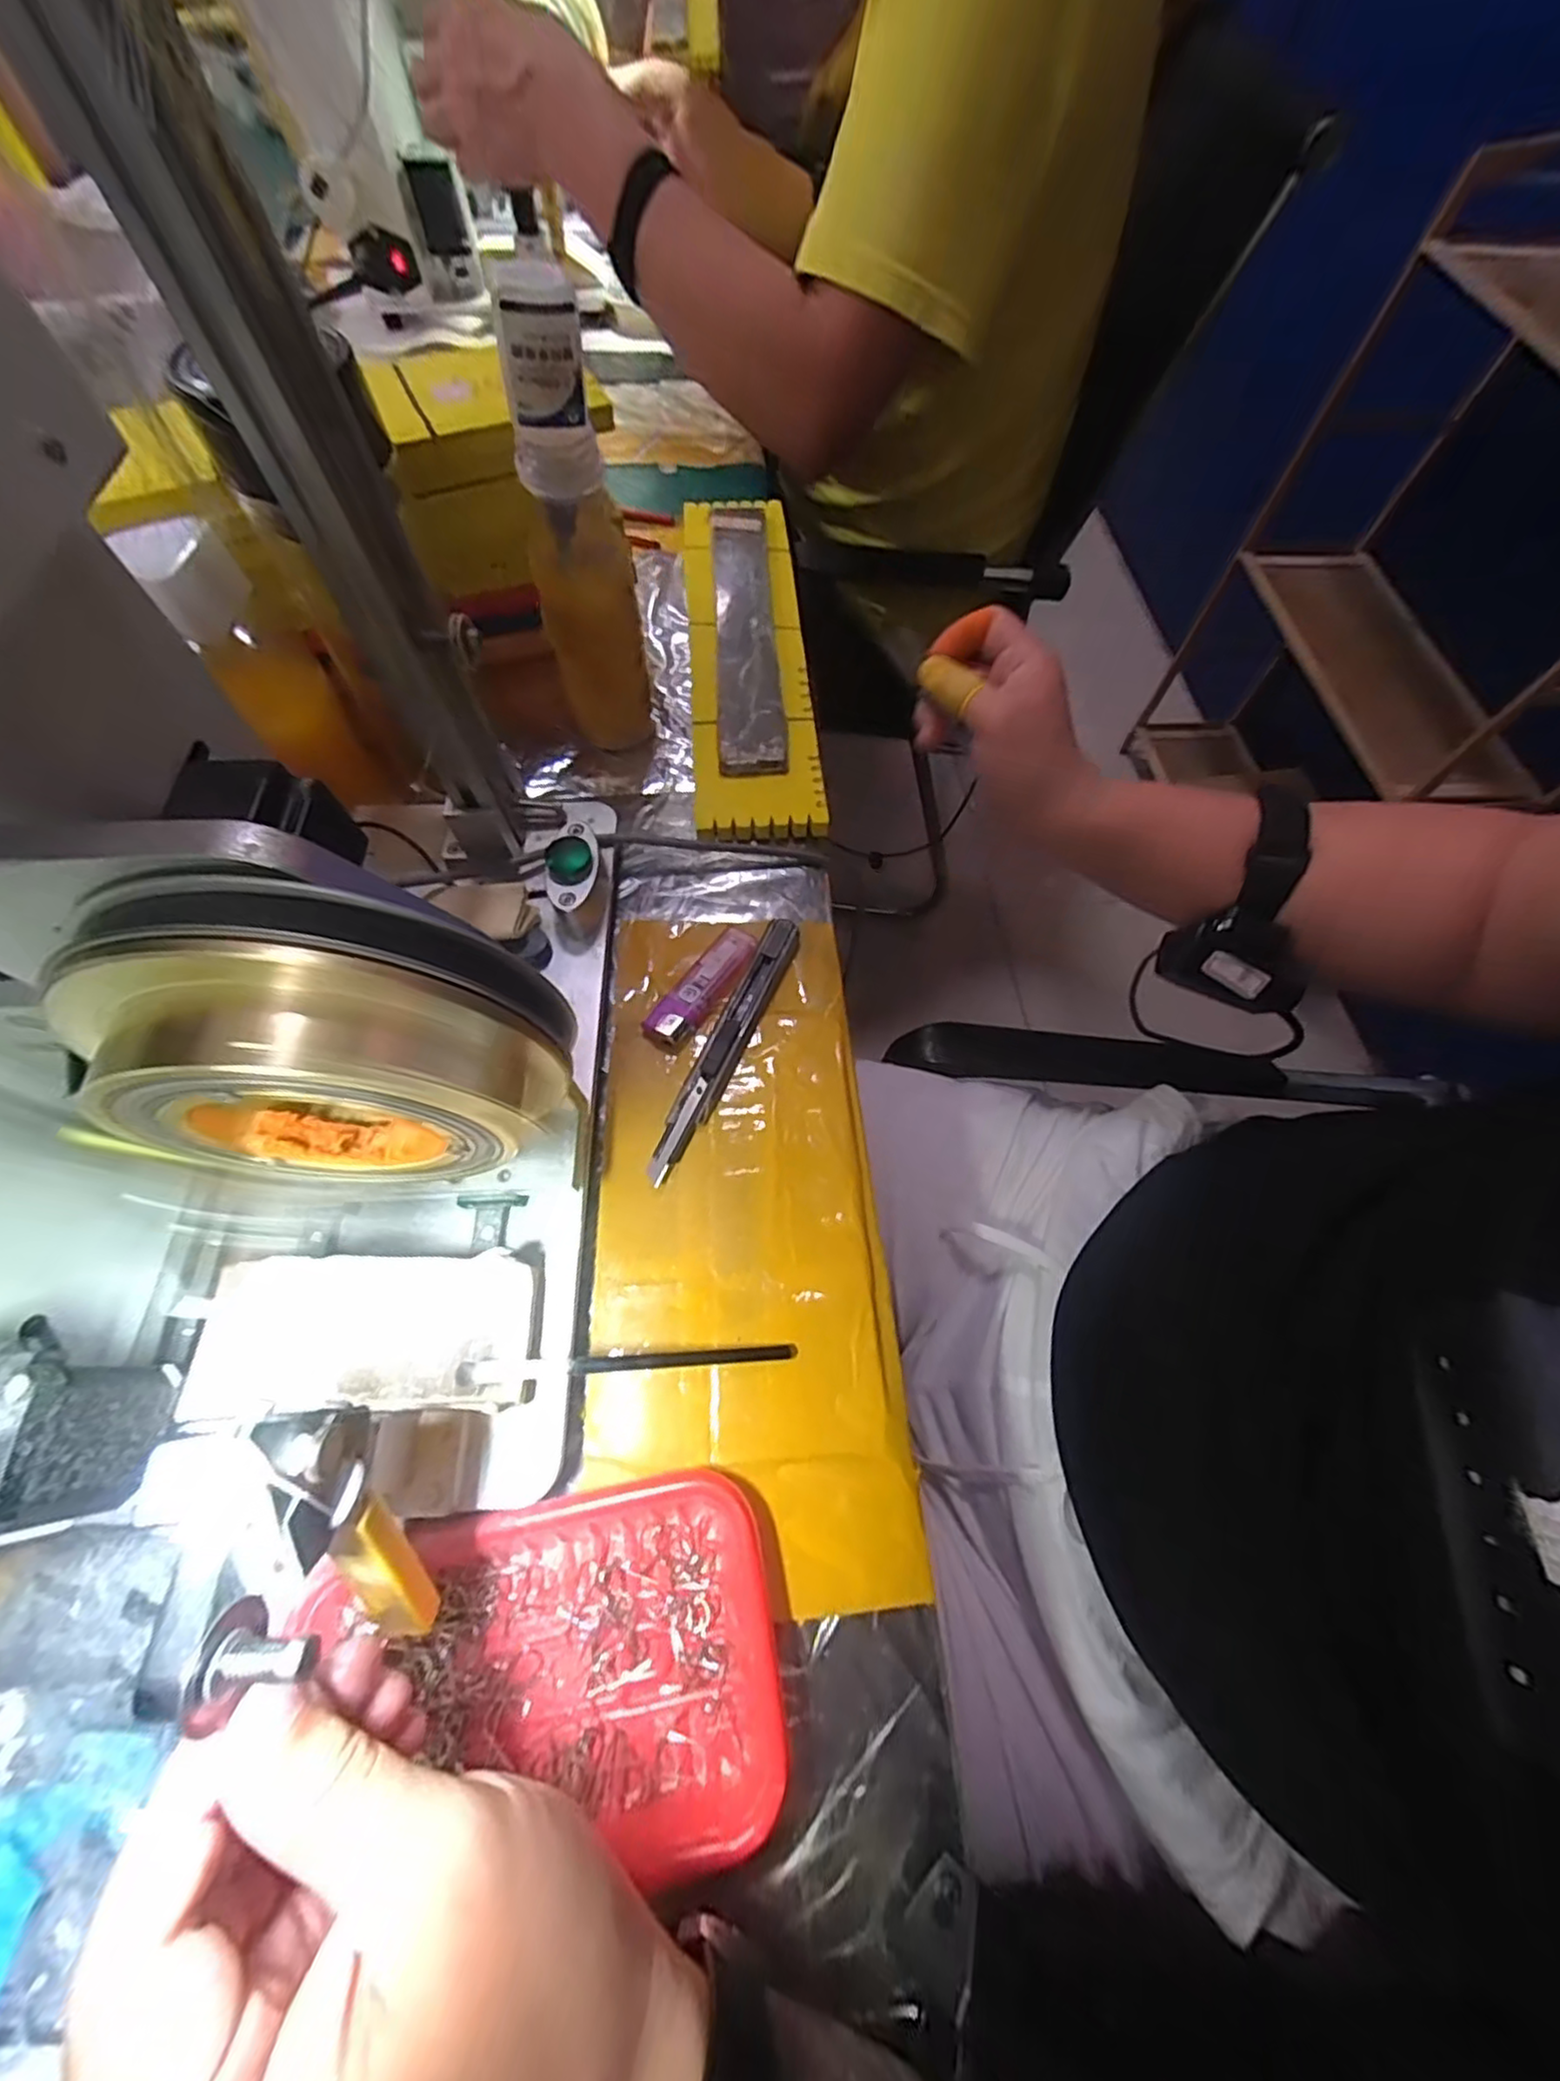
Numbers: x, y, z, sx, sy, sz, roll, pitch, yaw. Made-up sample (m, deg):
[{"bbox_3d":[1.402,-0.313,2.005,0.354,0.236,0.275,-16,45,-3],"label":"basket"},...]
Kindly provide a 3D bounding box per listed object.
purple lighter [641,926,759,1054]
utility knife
[{"bbox_3d":[-0.041,-0.028,0.365,0.025,0.014,0.082,32,67,13],"label":"purple lighter"},{"bbox_3d":[-0.027,0.001,0.350,0.019,0.012,0.156,22,65,9],"label":"utility knife"}]

